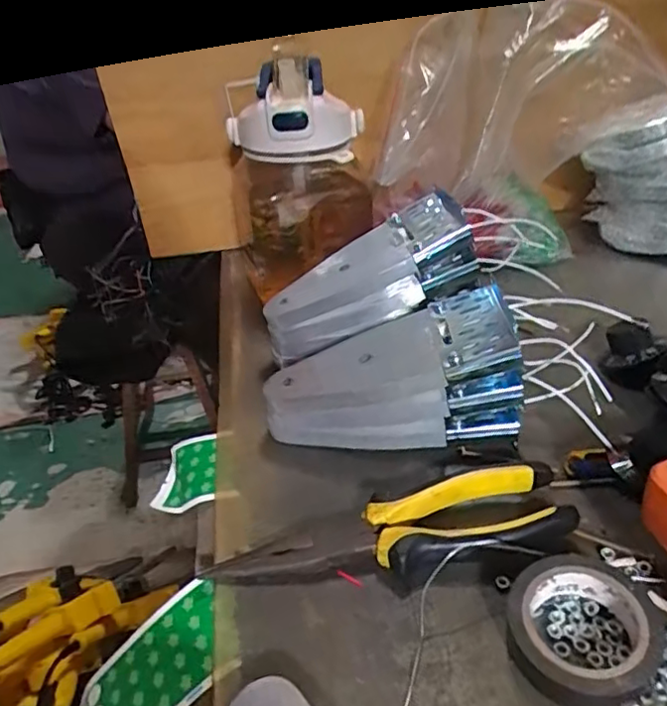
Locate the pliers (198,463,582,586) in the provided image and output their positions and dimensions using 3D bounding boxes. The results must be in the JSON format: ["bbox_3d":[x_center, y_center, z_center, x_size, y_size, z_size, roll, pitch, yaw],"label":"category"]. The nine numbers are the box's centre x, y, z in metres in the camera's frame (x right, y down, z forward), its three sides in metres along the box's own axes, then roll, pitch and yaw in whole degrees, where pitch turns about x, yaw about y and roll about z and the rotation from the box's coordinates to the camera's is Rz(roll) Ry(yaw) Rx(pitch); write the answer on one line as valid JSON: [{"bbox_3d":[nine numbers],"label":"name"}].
[{"bbox_3d":[0.029,0.095,0.322,0.188,0.024,0.042,-9,33,-3],"label":"pliers"}]

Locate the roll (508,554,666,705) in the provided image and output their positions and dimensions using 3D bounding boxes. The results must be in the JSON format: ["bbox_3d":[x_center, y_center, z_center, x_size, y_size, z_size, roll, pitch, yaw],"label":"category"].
[{"bbox_3d":[0.111,0.122,0.268,0.061,0.026,0.066,-5,33,3],"label":"roll"}]

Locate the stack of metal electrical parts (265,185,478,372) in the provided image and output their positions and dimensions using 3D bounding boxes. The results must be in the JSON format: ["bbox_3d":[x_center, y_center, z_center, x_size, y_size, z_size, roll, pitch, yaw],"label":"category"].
[{"bbox_3d":[0.022,-0.055,0.471,0.172,0.057,0.079,-30,33,7],"label":"stack of metal electrical parts"}]

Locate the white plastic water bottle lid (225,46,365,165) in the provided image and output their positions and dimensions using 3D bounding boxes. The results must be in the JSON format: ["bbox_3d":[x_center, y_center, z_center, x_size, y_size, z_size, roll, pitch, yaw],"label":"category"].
[{"bbox_3d":[-0.032,-0.206,0.513,0.128,0.080,0.127,-5,33,3],"label":"white plastic water bottle lid"}]

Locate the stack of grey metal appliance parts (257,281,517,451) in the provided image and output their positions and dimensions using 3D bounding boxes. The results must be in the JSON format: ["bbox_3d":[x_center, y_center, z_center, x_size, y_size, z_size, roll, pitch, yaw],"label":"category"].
[{"bbox_3d":[0.033,0.016,0.390,0.155,0.078,0.074,-5,33,3],"label":"stack of grey metal appliance parts"}]

